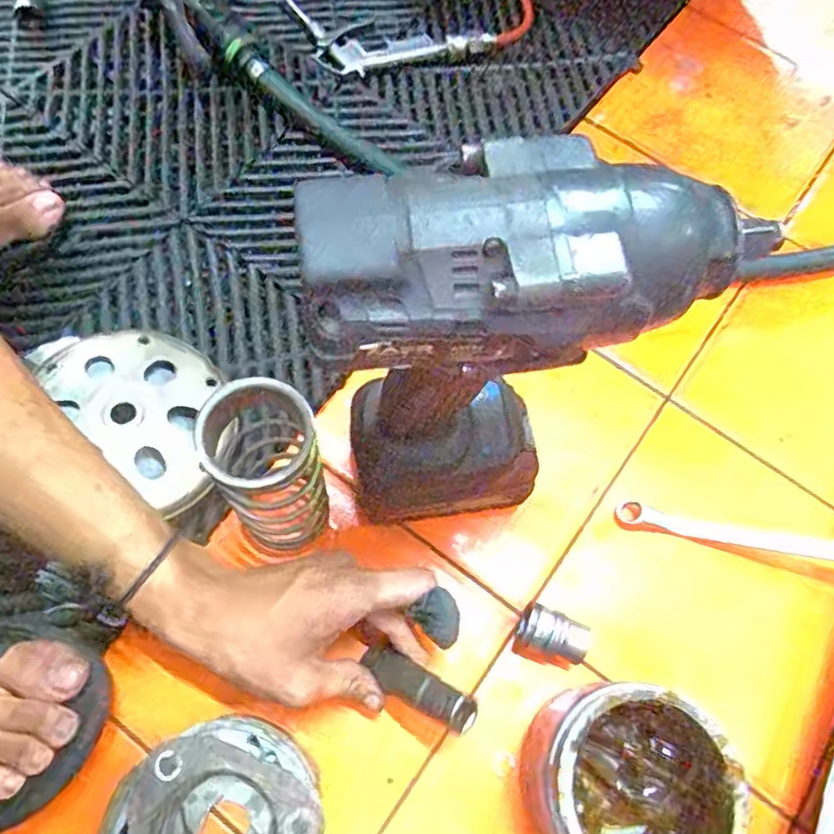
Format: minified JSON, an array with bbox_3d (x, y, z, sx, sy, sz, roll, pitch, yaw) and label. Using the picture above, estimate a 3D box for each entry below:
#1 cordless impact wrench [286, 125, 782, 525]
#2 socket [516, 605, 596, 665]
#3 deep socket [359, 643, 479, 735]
[{"bbox_3d":[0.043,-0.020,0.326,0.174,0.245,0.071,-14,70,-10],"label":"cordless impact wrench"},{"bbox_3d":[0.086,0.136,0.417,0.042,0.021,0.024,22,68,4],"label":"socket"},{"bbox_3d":[0.000,0.154,0.378,0.071,0.019,0.021,19,65,32],"label":"deep socket"}]

